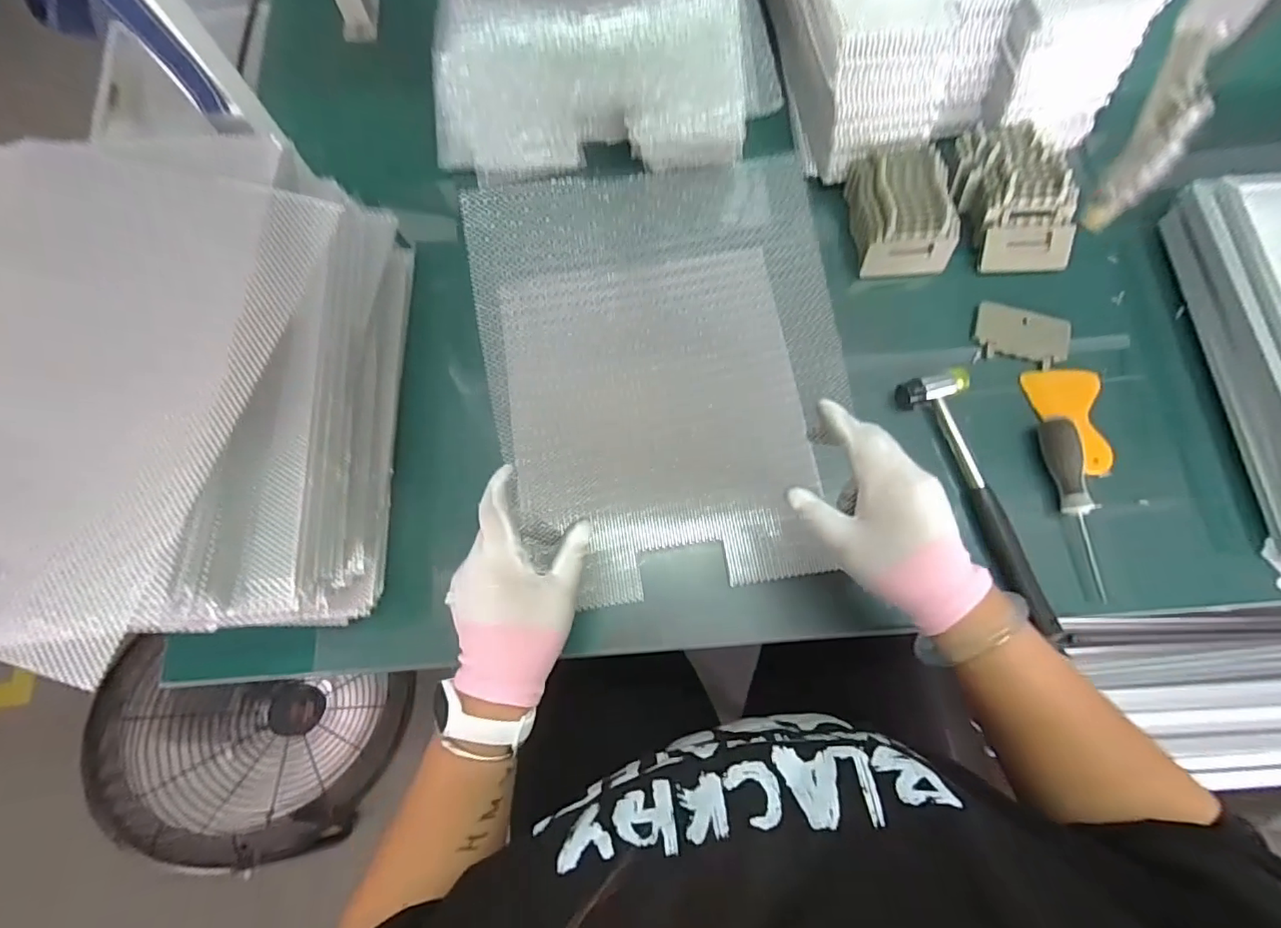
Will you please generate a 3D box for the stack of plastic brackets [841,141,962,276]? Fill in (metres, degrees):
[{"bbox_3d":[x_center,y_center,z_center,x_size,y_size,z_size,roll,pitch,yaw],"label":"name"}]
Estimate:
[{"bbox_3d":[0.261,-0.254,0.557,0.090,0.049,0.121,-5,73,0],"label":"stack of plastic brackets"}]

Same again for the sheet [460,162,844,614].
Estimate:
[{"bbox_3d":[0.022,-0.068,0.429,0.260,0.034,0.324,-10,89,-6],"label":"sheet"}]

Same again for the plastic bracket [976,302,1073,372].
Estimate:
[{"bbox_3d":[0.371,-0.126,0.541,0.082,0.010,0.052,14,91,11],"label":"plastic bracket"}]

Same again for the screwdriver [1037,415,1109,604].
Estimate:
[{"bbox_3d":[0.377,0.024,0.483,0.021,0.024,0.137,-5,73,0],"label":"screwdriver"}]

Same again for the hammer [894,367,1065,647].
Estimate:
[{"bbox_3d":[0.305,0.028,0.491,0.060,0.031,0.240,-19,74,-4],"label":"hammer"}]

